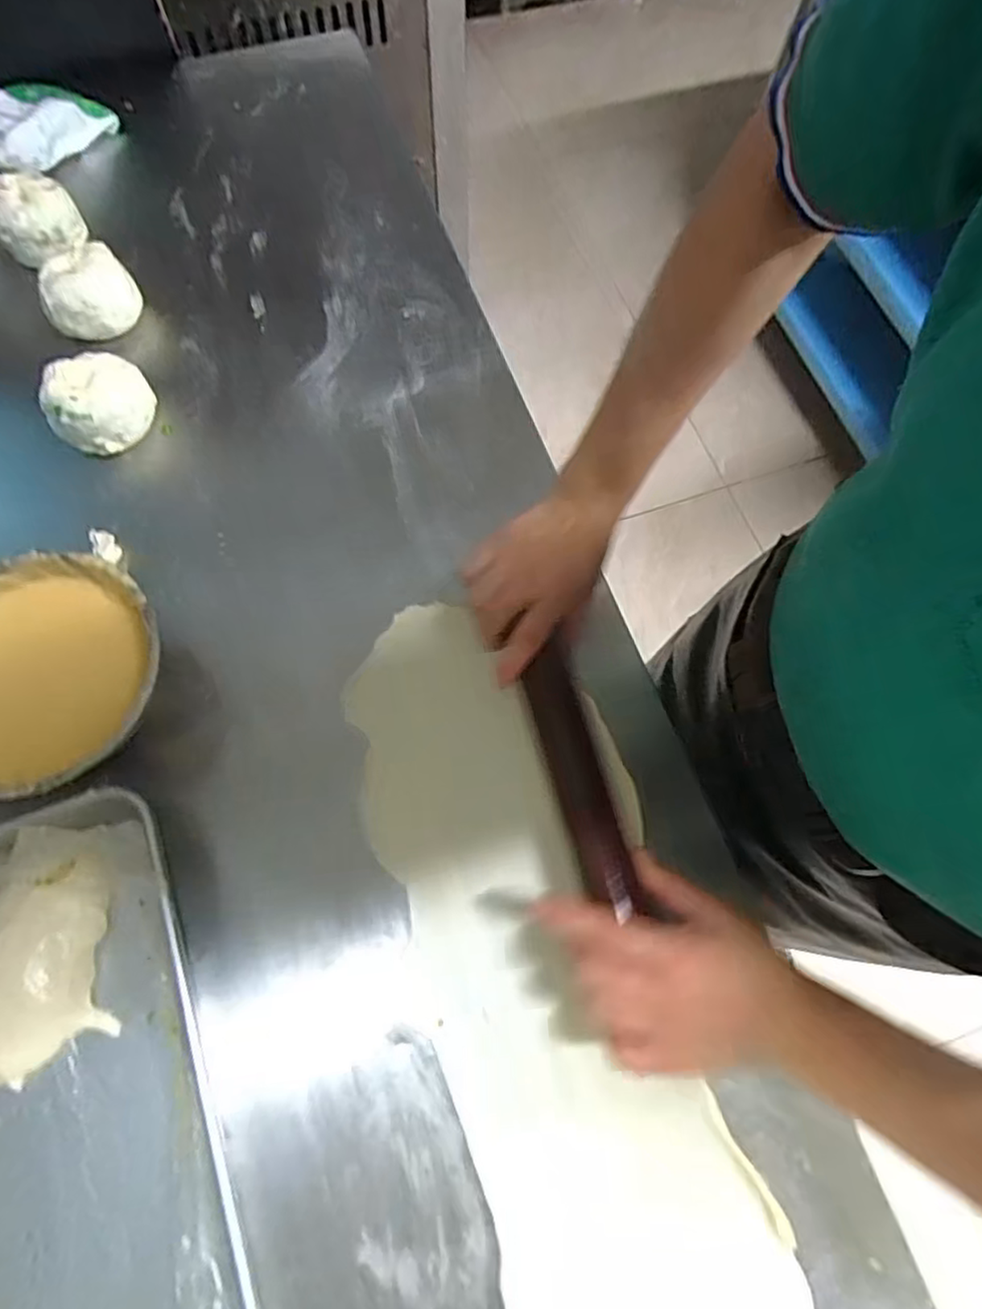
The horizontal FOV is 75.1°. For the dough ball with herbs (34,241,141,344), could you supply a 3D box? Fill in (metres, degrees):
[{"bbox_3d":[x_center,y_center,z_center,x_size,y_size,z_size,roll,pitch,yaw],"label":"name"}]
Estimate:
[{"bbox_3d":[-0.369,-0.332,0.585,0.082,0.042,0.071,-34,74,-13],"label":"dough ball with herbs"}]

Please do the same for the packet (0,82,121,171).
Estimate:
[{"bbox_3d":[-0.504,-0.554,0.668,0.134,0.036,0.150,19,62,7],"label":"packet"}]

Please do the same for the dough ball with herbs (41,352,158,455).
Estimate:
[{"bbox_3d":[-0.334,-0.216,0.547,0.085,0.049,0.078,-34,74,-13],"label":"dough ball with herbs"}]

